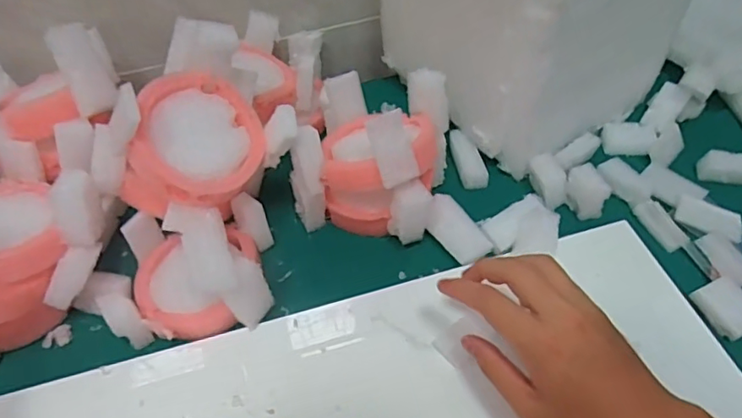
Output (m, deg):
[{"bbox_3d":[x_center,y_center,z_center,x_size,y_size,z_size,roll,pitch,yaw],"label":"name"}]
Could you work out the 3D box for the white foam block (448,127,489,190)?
[{"bbox_3d":[0.093,-0.049,0.547,0.021,0.023,0.069,-12,52,-8],"label":"white foam block"}]

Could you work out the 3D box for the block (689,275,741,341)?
[{"bbox_3d":[0.277,0.077,0.434,0.030,0.021,0.045,-16,52,-11],"label":"block"}]

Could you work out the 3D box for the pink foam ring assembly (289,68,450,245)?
[{"bbox_3d":[0.002,-0.052,0.488,0.118,0.109,0.116,13,53,13],"label":"pink foam ring assembly"}]

